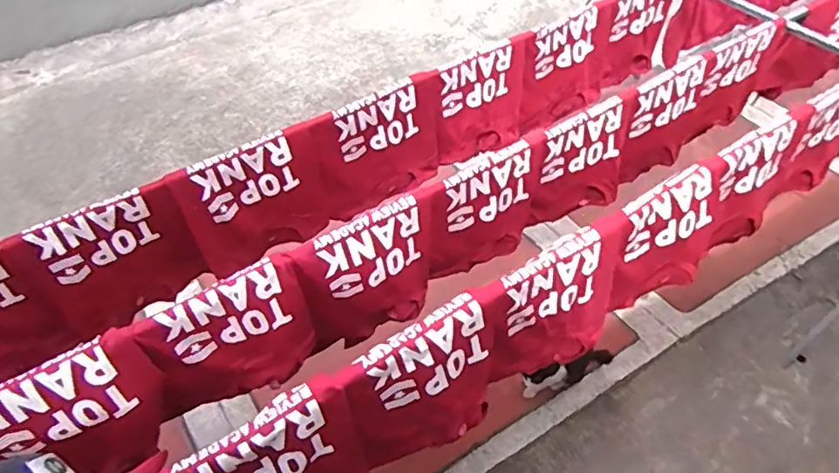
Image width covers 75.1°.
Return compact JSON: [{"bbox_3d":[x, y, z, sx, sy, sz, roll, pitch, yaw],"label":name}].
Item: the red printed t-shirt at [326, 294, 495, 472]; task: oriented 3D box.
[{"bbox_3d":[0.016,0.296,1.055,0.308,0.300,0.125,-24,55,-22],"label":"red printed t-shirt"}]

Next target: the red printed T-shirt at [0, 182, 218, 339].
[{"bbox_3d":[-0.703,0.060,1.286,0.340,0.348,0.030,-29,57,-25],"label":"red printed T-shirt"}]

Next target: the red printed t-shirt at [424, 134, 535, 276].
[{"bbox_3d":[0.152,-0.057,1.341,0.317,0.328,0.072,-21,54,-20],"label":"red printed t-shirt"}]

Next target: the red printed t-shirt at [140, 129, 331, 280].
[{"bbox_3d":[-0.417,-0.083,1.418,0.350,0.356,0.037,-25,55,-22],"label":"red printed t-shirt"}]

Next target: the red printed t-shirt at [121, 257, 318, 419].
[{"bbox_3d":[-0.380,0.226,1.126,0.336,0.313,0.089,-26,56,-23],"label":"red printed t-shirt"}]

